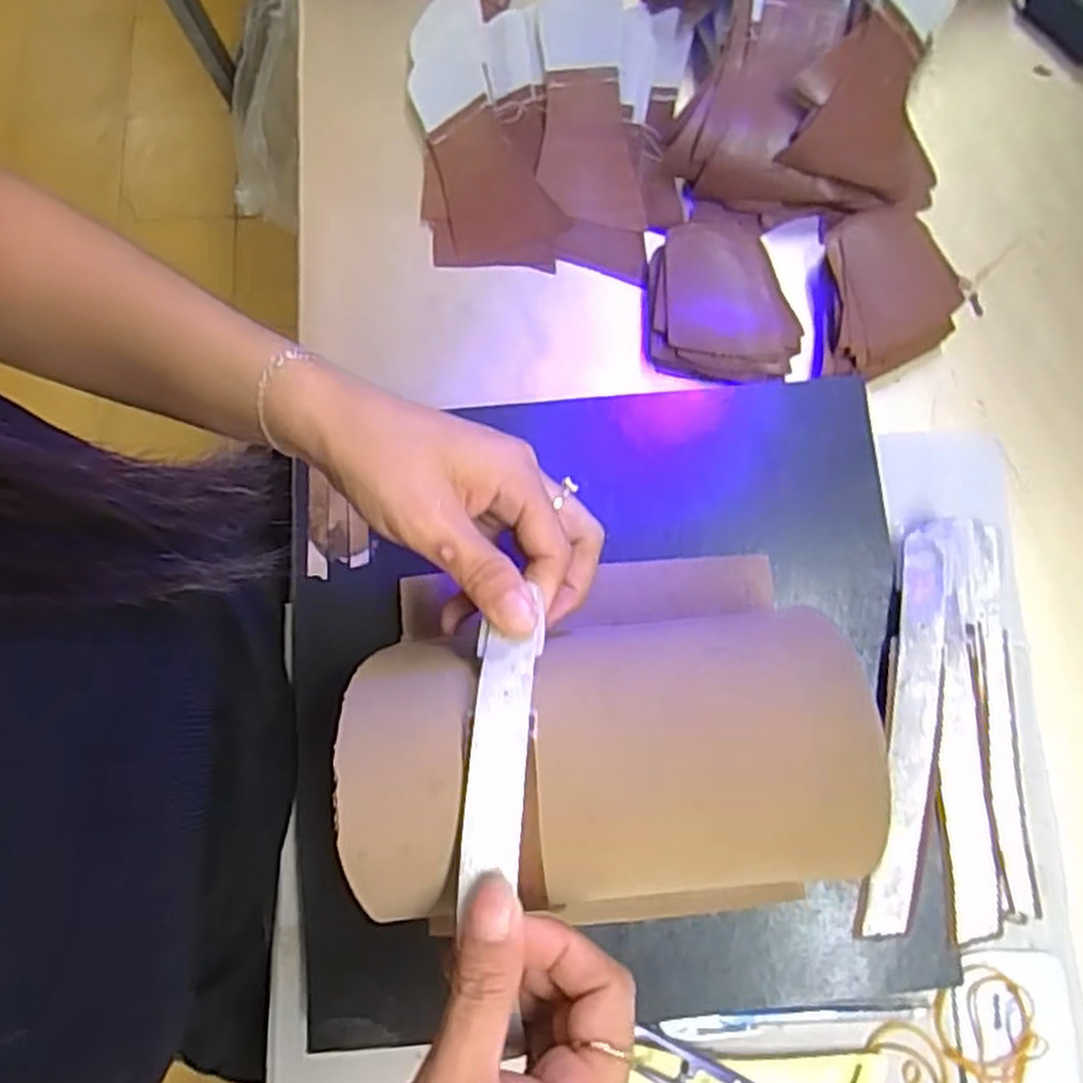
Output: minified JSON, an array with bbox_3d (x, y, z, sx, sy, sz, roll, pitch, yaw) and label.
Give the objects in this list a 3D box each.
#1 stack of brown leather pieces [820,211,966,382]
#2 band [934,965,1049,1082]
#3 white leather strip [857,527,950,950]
[{"bbox_3d":[0.191,-0.137,0.429,0.066,0.022,0.098,4,80,2],"label":"stack of brown leather pieces"},{"bbox_3d":[0.210,0.228,0.366,0.053,0.009,0.048,38,81,15],"label":"band"},{"bbox_3d":[0.177,0.089,0.373,0.025,0.012,0.190,9,83,13],"label":"white leather strip"}]

